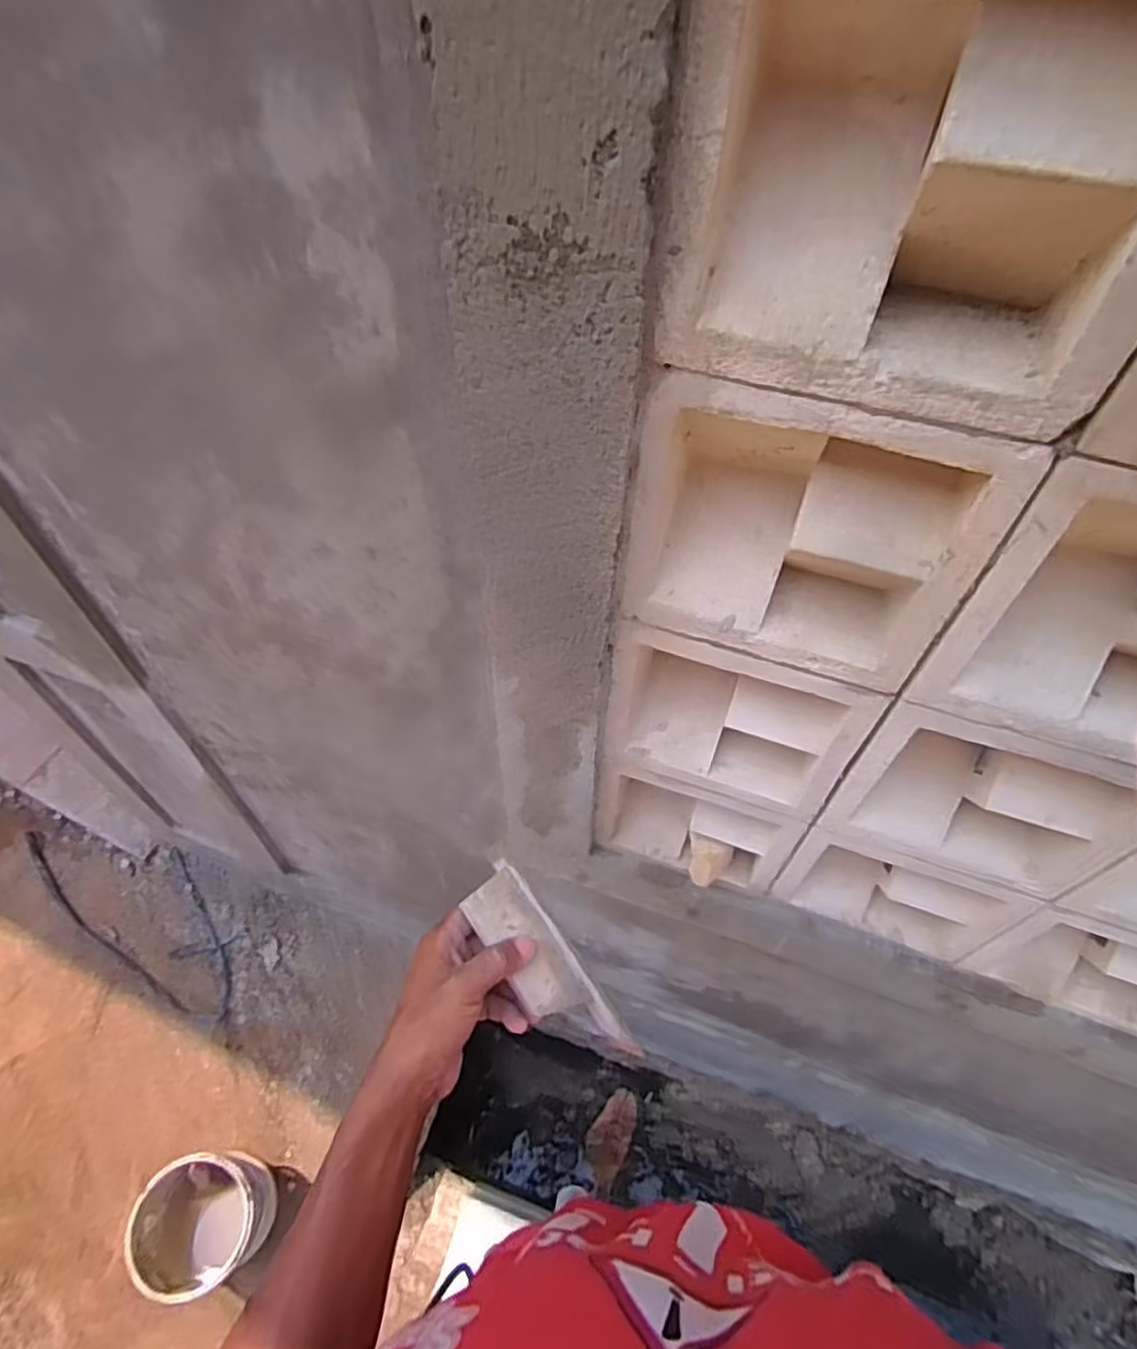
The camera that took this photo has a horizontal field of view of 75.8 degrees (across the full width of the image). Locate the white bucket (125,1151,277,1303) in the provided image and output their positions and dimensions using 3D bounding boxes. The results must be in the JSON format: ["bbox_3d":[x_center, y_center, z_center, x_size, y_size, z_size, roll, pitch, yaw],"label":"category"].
[{"bbox_3d":[-0.596,0.892,1.196,0.177,0.161,0.184,1,54,-1],"label":"white bucket"}]

